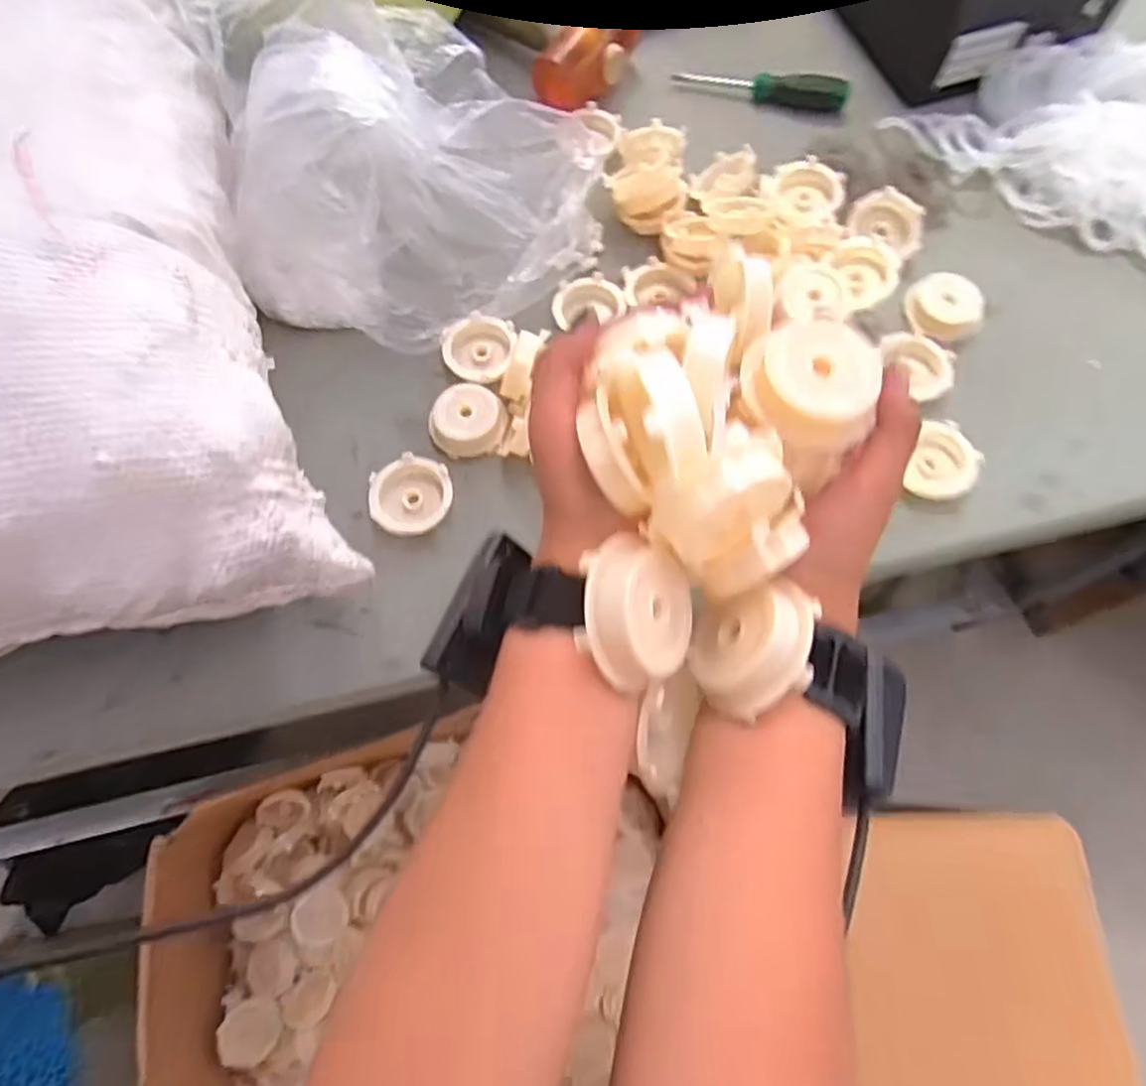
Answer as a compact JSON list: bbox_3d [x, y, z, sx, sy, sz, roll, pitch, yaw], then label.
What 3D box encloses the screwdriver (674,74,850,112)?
[{"bbox_3d":[0.173,-0.423,0.640,0.157,0.025,0.023,10,68,4],"label":"screwdriver"}]

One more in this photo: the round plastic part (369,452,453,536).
[{"bbox_3d":[-0.116,-0.034,0.504,0.057,0.019,0.055,0,68,0],"label":"round plastic part"}]

